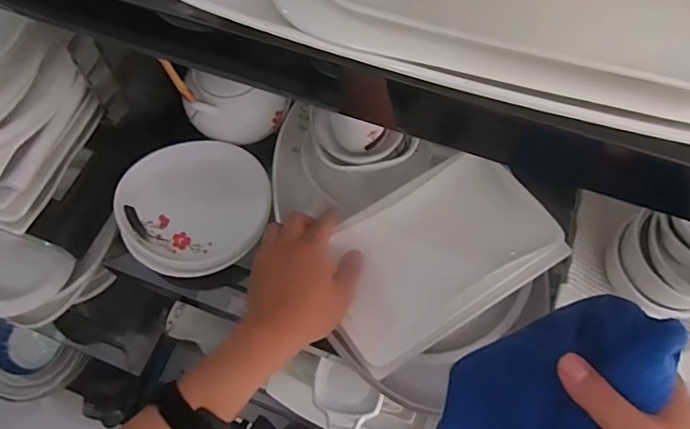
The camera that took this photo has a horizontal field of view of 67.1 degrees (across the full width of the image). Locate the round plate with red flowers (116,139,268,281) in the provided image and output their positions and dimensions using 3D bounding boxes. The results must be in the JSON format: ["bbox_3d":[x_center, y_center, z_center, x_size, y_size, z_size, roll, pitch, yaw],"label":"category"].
[{"bbox_3d":[-0.175,-0.008,0.612,0.176,0.036,0.152,1,65,1],"label":"round plate with red flowers"}]

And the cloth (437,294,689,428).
[{"bbox_3d":[0.136,0.154,0.373,0.132,0.069,0.209,19,94,37],"label":"cloth"}]

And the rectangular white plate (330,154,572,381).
[{"bbox_3d":[0.092,0.035,0.530,0.246,0.037,0.147,-30,68,-13],"label":"rectangular white plate"}]

